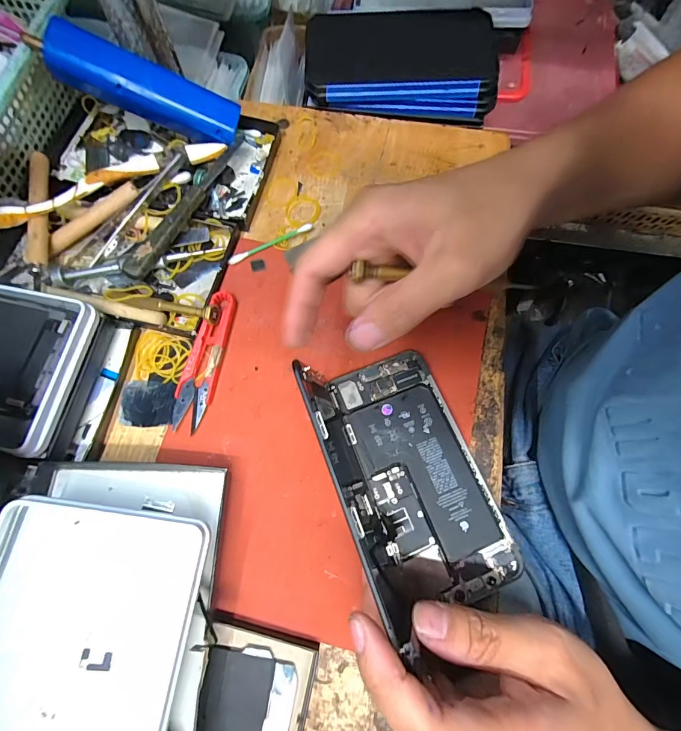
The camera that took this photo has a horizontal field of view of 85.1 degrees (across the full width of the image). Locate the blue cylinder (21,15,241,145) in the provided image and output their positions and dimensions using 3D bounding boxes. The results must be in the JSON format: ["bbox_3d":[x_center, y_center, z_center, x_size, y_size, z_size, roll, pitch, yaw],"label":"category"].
[{"bbox_3d":[-0.149,-0.209,0.282,0.136,0.029,0.028,12,71,-21],"label":"blue cylinder"}]

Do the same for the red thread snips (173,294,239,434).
[{"bbox_3d":[-0.096,-0.006,0.265,0.023,0.011,0.099,11,73,3],"label":"red thread snips"}]

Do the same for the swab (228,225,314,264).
[{"bbox_3d":[-0.056,-0.098,0.298,0.072,0.007,0.007,-29,75,-9],"label":"swab"}]

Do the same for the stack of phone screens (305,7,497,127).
[{"bbox_3d":[0.058,-0.295,0.358,0.177,0.030,0.100,2,72,0],"label":"stack of phone screens"}]

